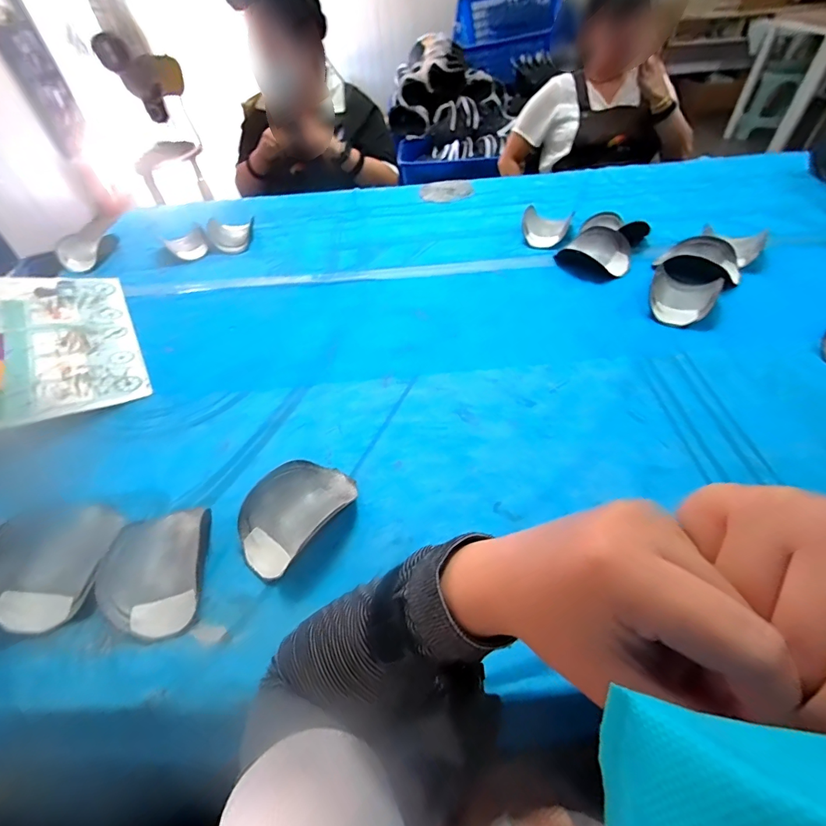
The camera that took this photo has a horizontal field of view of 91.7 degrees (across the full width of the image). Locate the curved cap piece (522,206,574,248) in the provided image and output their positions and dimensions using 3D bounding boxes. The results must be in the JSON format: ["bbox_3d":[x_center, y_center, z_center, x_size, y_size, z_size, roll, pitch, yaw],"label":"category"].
[{"bbox_3d":[0.288,-0.410,0.877,0.106,0.038,0.143,16,52,17],"label":"curved cap piece"}]

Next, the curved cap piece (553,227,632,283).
[{"bbox_3d":[0.354,-0.313,0.782,0.131,0.051,0.111,20,54,20],"label":"curved cap piece"}]

